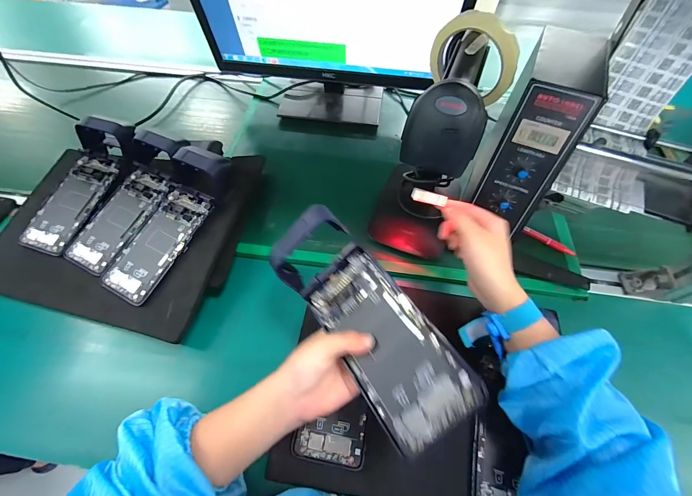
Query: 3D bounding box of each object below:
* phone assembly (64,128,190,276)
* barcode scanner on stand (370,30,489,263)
[{"bbox_3d":[-0.315,-0.072,0.429,0.090,0.048,0.222,20,78,11],"label":"phone assembly"},{"bbox_3d":[0.108,-0.105,0.374,0.113,0.238,0.134,15,60,8],"label":"barcode scanner on stand"}]

